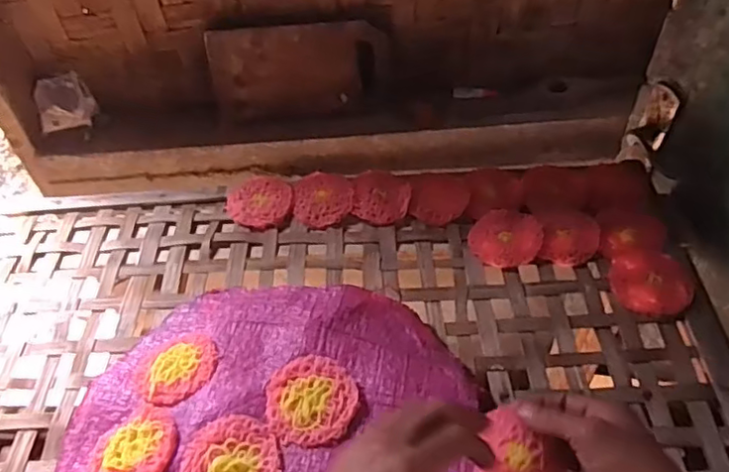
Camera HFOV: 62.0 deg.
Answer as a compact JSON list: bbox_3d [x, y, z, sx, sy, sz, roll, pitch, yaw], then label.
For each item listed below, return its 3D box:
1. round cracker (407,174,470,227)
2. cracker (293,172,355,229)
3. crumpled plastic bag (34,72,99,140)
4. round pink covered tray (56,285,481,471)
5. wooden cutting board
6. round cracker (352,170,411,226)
[{"bbox_3d":[0.089,-0.043,0.726,0.068,0.005,0.061,5,76,7],"label":"round cracker"},{"bbox_3d":[-0.049,-0.044,0.736,0.070,0.004,0.072,-1,69,2],"label":"cracker"},{"bbox_3d":[-0.506,-0.219,1.027,0.092,0.088,0.043,-13,50,-8],"label":"crumpled plastic bag"},{"bbox_3d":[-0.088,0.195,0.515,0.347,0.049,0.358,-2,49,2],"label":"round pink covered tray"},{"bbox_3d":[-0.106,-0.271,0.996,0.281,0.145,0.015,-6,26,-2],"label":"wooden cutting board"},{"bbox_3d":[0.021,-0.048,0.737,0.068,0.024,0.074,-2,49,2],"label":"round cracker"}]

